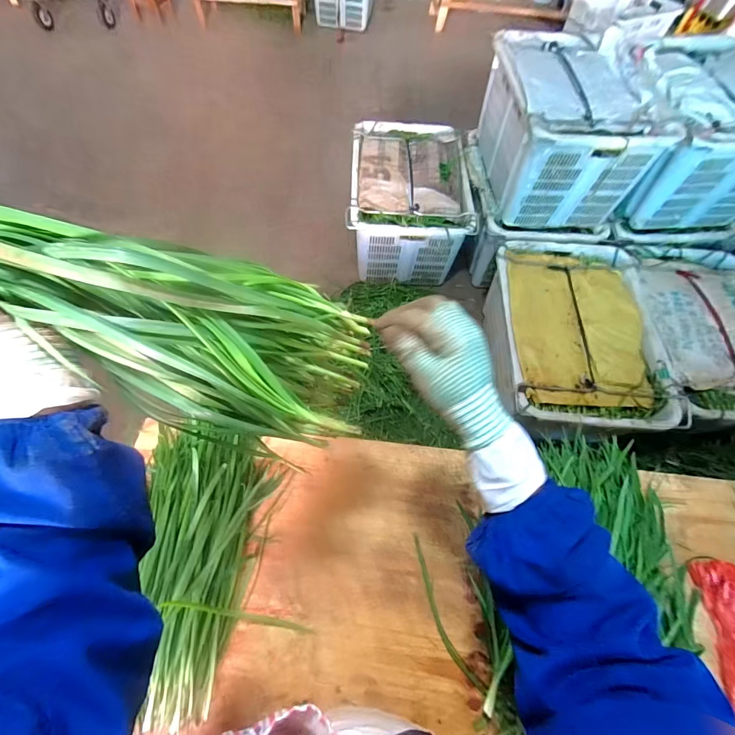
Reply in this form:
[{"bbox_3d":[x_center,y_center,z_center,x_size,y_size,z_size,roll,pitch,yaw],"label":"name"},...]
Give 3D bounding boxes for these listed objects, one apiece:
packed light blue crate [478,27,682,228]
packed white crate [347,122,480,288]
[{"bbox_3d":[0.708,-0.873,1.353,0.490,0.375,0.656,-2,63,-5],"label":"packed light blue crate"},{"bbox_3d":[0.174,-0.749,1.644,0.493,0.344,0.680,4,63,-2],"label":"packed white crate"}]

